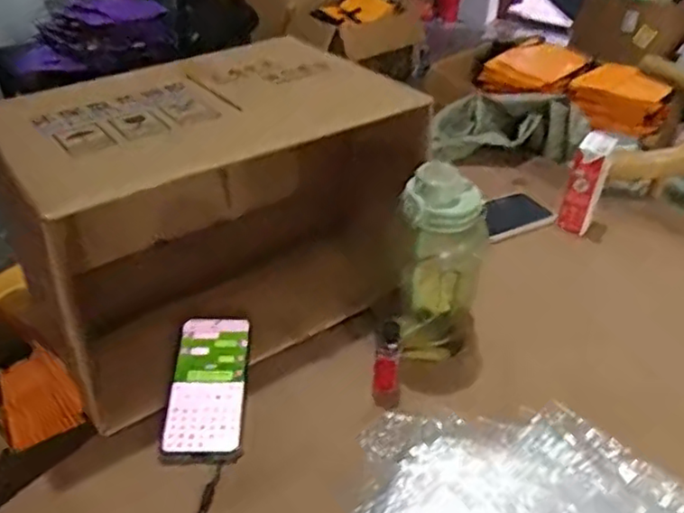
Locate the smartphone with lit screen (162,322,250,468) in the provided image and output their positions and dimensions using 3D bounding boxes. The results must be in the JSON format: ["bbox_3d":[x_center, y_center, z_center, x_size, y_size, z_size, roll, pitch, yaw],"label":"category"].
[{"bbox_3d":[-0.136,0.129,0.658,0.074,0.011,0.166,3,48,-7],"label":"smartphone with lit screen"}]

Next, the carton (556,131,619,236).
[{"bbox_3d":[0.336,-0.100,0.888,0.049,0.142,0.042,19,18,22],"label":"carton"}]

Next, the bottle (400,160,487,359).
[{"bbox_3d":[0.099,0.016,0.671,0.088,0.208,0.084,9,37,10],"label":"bottle"}]

